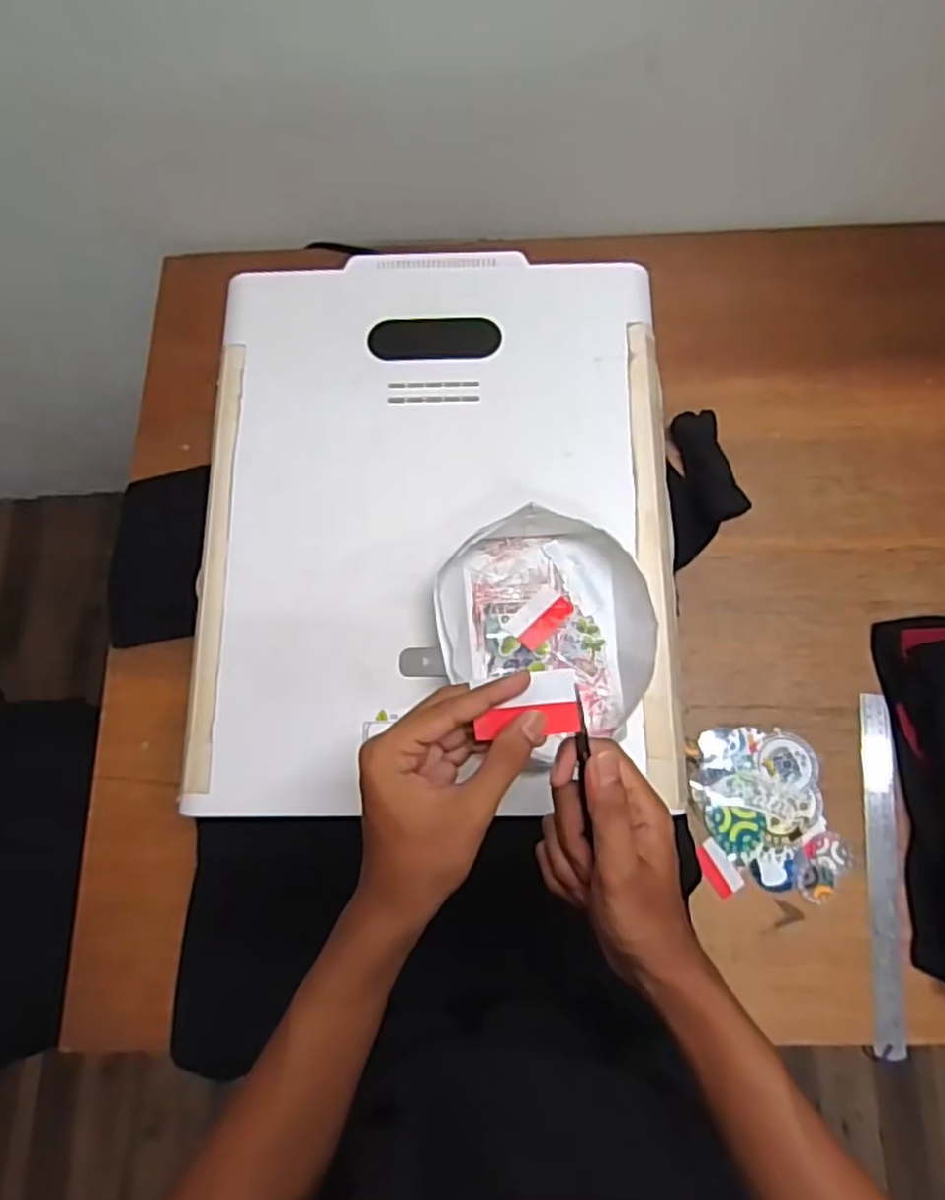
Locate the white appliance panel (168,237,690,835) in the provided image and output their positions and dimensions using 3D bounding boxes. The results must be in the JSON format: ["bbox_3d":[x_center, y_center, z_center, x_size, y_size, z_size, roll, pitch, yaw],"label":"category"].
[{"bbox_3d":[-0.031,-0.078,0.626,0.399,0.032,0.500,-1,75,2],"label":"white appliance panel"}]

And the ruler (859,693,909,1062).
[{"bbox_3d":[0.391,0.253,0.679,0.030,0.006,0.322,4,75,7],"label":"ruler"}]

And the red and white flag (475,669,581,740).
[{"bbox_3d":[0.031,0.060,0.406,0.057,0.005,0.035,-6,88,11],"label":"red and white flag"}]

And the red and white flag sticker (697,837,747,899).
[{"bbox_3d":[0.238,0.258,0.688,0.026,0.005,0.053,-32,76,-6],"label":"red and white flag sticker"}]

